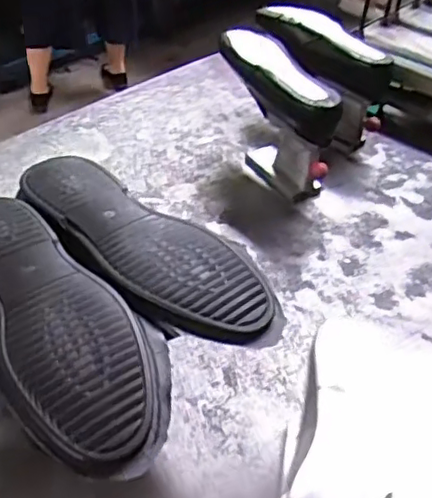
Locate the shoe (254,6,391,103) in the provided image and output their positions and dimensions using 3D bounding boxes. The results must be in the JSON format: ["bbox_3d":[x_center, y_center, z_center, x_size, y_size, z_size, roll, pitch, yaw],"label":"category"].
[{"bbox_3d":[0.183,-0.362,1.074,0.294,0.078,0.101,30,46,23],"label":"shoe"}]

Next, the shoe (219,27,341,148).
[{"bbox_3d":[0.092,-0.255,0.932,0.065,0.088,0.253,-15,46,-24],"label":"shoe"}]

